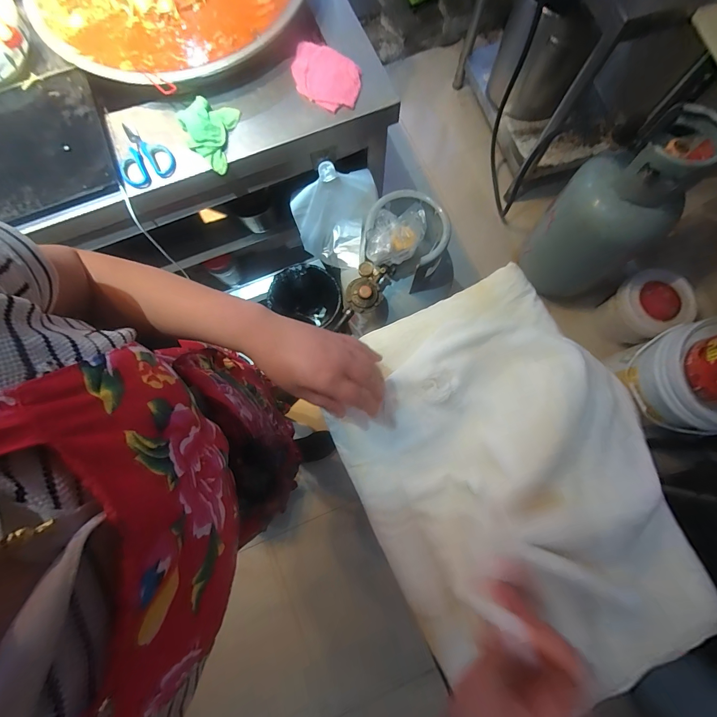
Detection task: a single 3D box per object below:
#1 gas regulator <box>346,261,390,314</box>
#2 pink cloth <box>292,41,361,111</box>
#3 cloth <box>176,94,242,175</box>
[{"bbox_3d":[0.019,-0.167,0.802,0.087,0.053,0.126,11,80,3],"label":"gas regulator"},{"bbox_3d":[-0.066,-0.574,0.695,0.140,0.014,0.134,12,80,3],"label":"pink cloth"},{"bbox_3d":[-0.302,-0.442,0.672,0.110,0.035,0.137,12,80,3],"label":"cloth"}]

